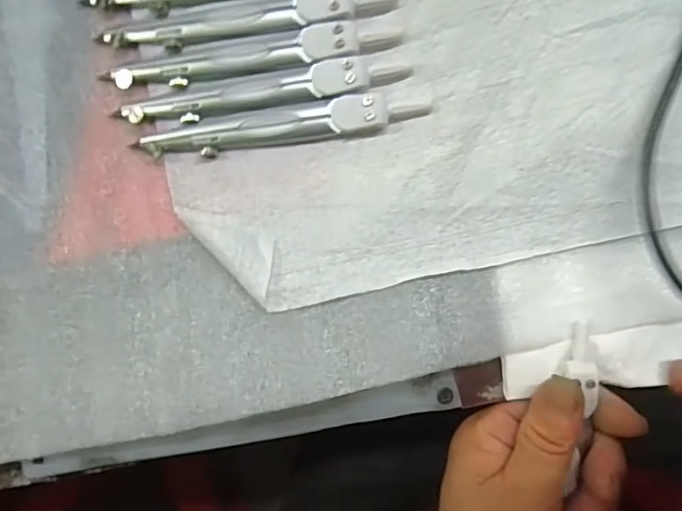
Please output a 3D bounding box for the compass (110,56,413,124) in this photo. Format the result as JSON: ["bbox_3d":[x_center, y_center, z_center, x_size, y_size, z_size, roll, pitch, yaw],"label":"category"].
[{"bbox_3d":[-0.034,-0.069,0.226,0.125,0.006,0.014,-10,93,4],"label":"compass"}]

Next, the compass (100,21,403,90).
[{"bbox_3d":[-0.037,-0.085,0.225,0.122,0.006,0.014,-7,93,4],"label":"compass"}]

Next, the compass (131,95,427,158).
[{"bbox_3d":[-0.026,-0.055,0.227,0.124,0.007,0.015,-10,93,4],"label":"compass"}]

